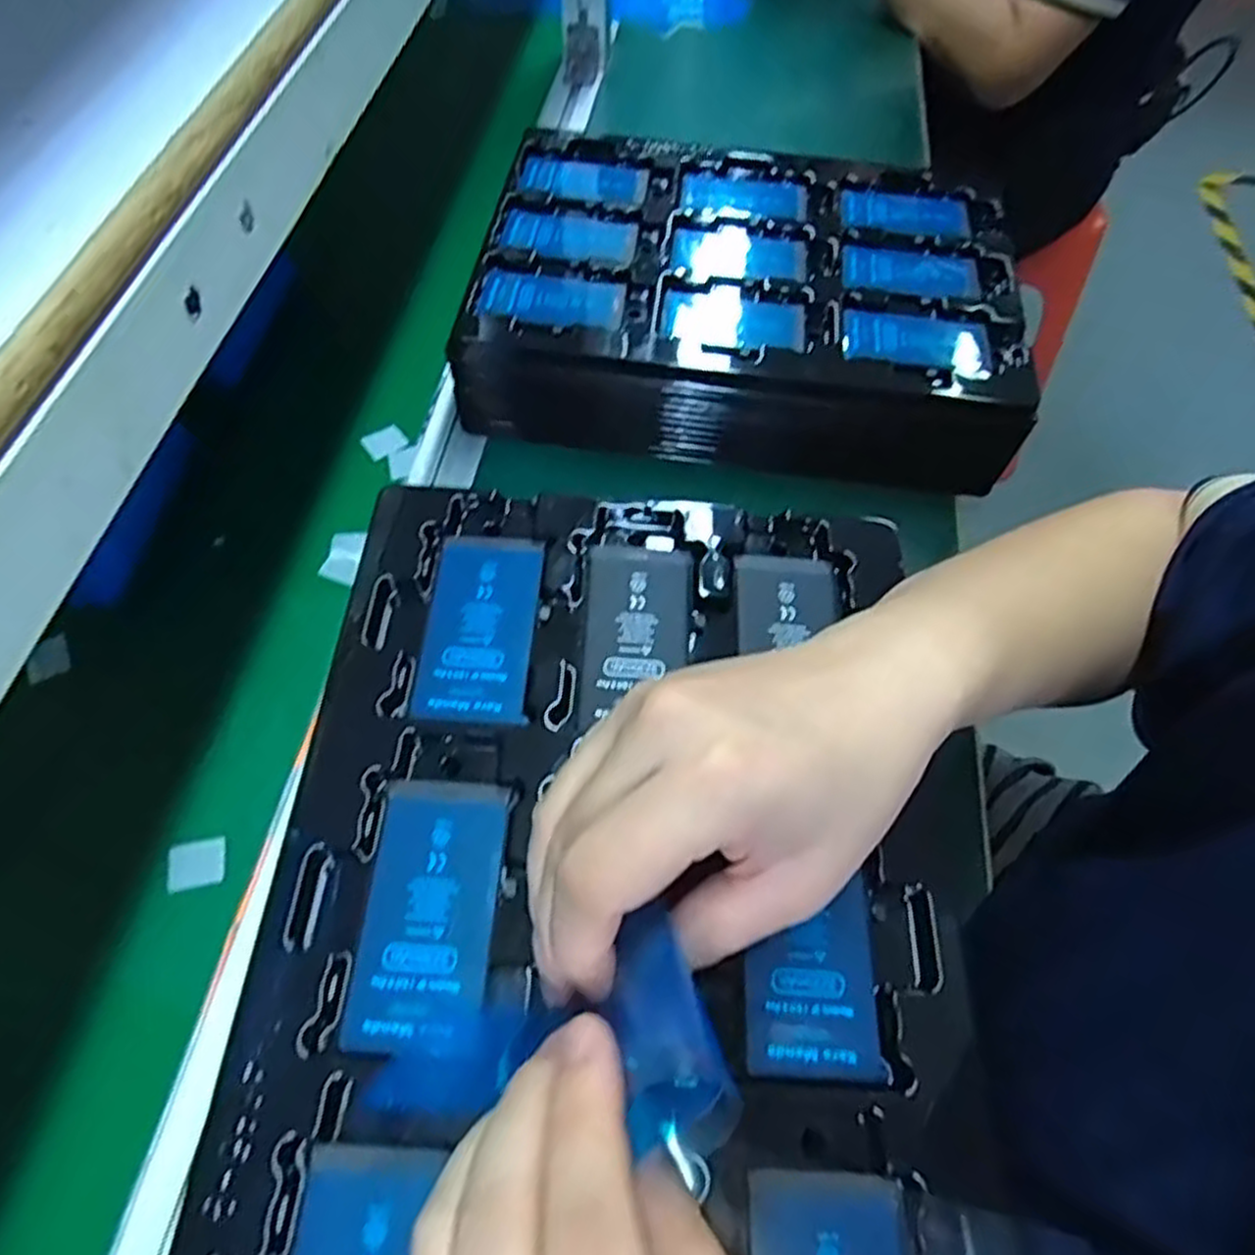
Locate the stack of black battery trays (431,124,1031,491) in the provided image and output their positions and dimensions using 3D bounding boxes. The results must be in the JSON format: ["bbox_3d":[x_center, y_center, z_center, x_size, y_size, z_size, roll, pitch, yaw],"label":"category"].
[{"bbox_3d":[0.076,-0.210,0.510,0.332,0.068,0.241,9,59,4],"label":"stack of black battery trays"}]

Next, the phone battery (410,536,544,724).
[{"bbox_3d":[-0.058,-0.003,0.311,0.042,0.004,0.084,3,59,1],"label":"phone battery"}]

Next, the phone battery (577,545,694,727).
[{"bbox_3d":[0.004,0.000,0.313,0.042,0.004,0.082,3,59,1],"label":"phone battery"}]

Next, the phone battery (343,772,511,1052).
[{"bbox_3d":[-0.065,0.091,0.257,0.041,0.004,0.083,3,59,1],"label":"phone battery"}]

